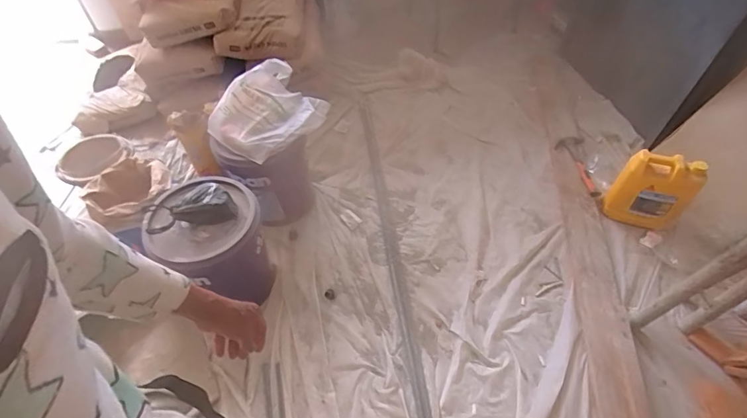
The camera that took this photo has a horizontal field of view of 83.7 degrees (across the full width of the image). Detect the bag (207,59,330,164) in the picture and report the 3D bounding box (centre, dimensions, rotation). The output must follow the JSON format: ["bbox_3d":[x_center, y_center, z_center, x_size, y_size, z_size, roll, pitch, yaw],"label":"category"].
[{"bbox_3d":[-0.341,-0.330,1.349,0.263,0.135,0.344,32,58,25],"label":"bag"}]

